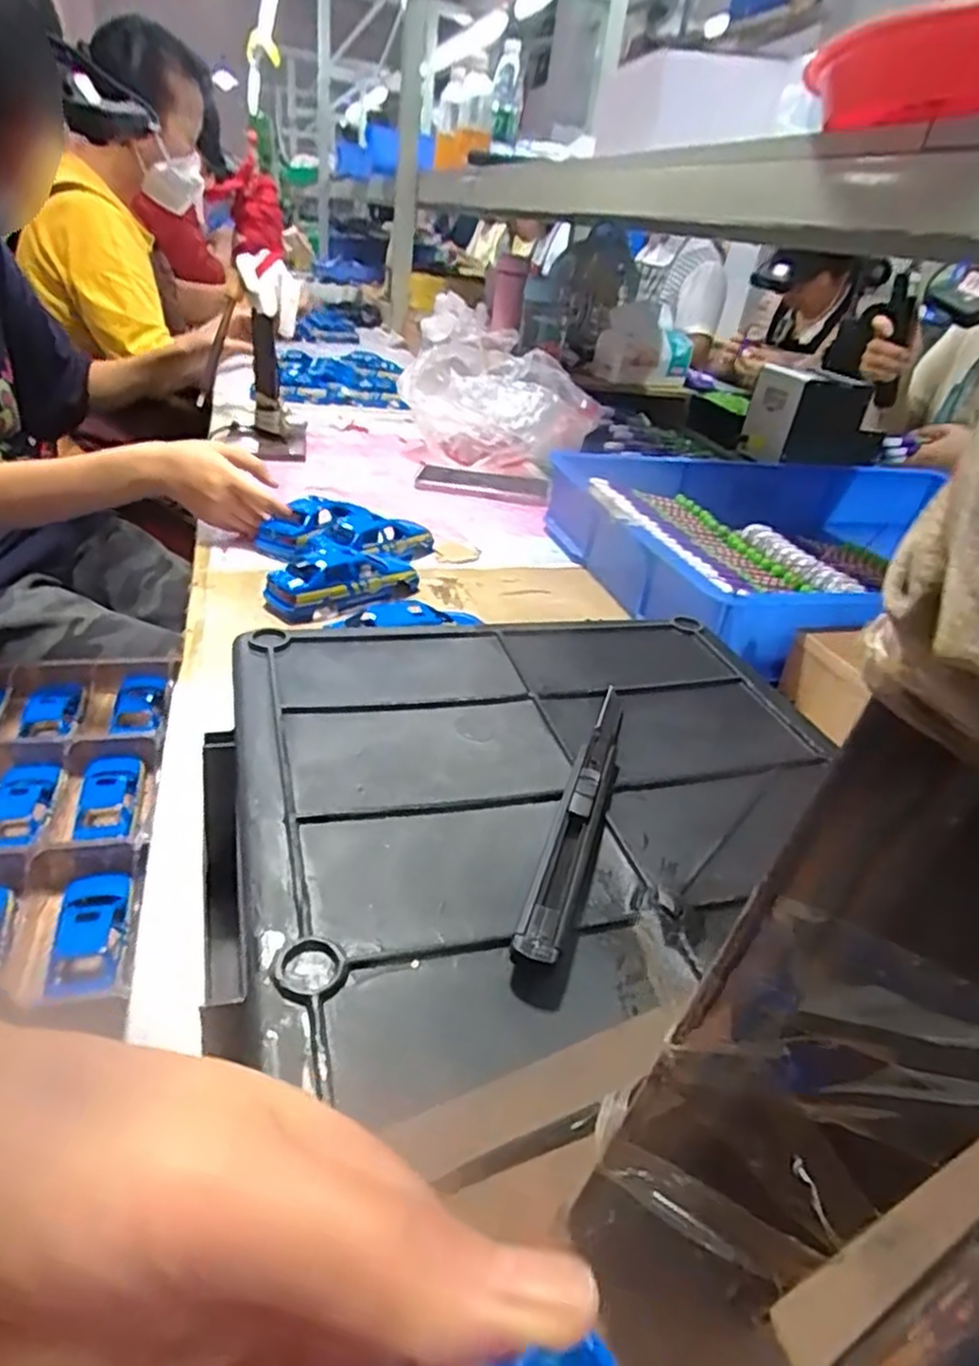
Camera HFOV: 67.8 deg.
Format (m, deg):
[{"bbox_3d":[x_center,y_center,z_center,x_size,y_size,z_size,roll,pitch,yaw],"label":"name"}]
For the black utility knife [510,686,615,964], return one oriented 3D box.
[{"bbox_3d":[0.037,0.045,0.290,0.015,0.016,0.167,15,33,11],"label":"black utility knife"}]

